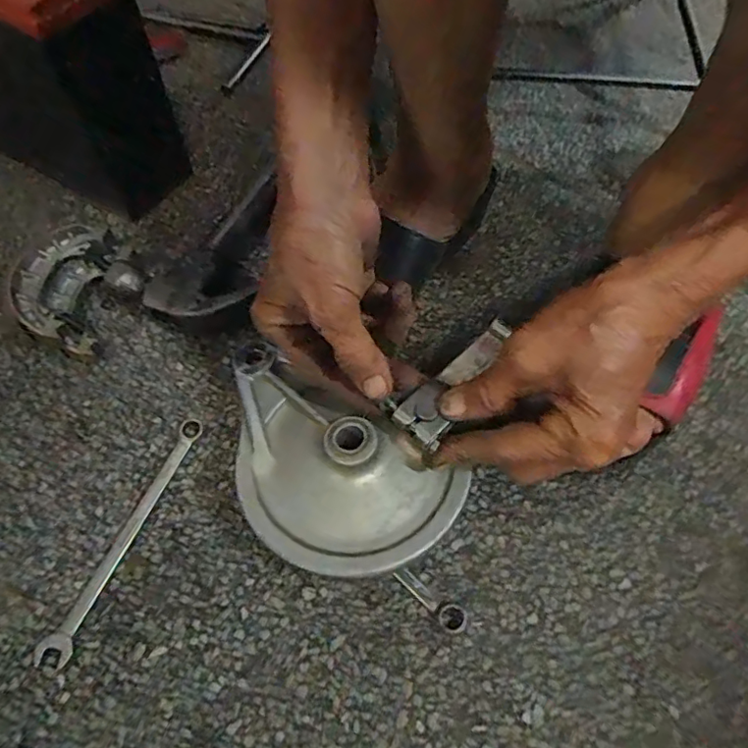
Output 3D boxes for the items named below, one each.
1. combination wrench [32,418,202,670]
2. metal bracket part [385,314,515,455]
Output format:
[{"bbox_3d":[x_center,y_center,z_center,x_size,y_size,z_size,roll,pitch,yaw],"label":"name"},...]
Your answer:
[{"bbox_3d":[-0.149,0.095,0.336,0.018,0.004,0.156,20,61,12],"label":"combination wrench"},{"bbox_3d":[0.044,0.001,0.302,0.030,0.011,0.077,38,76,20],"label":"metal bracket part"}]

